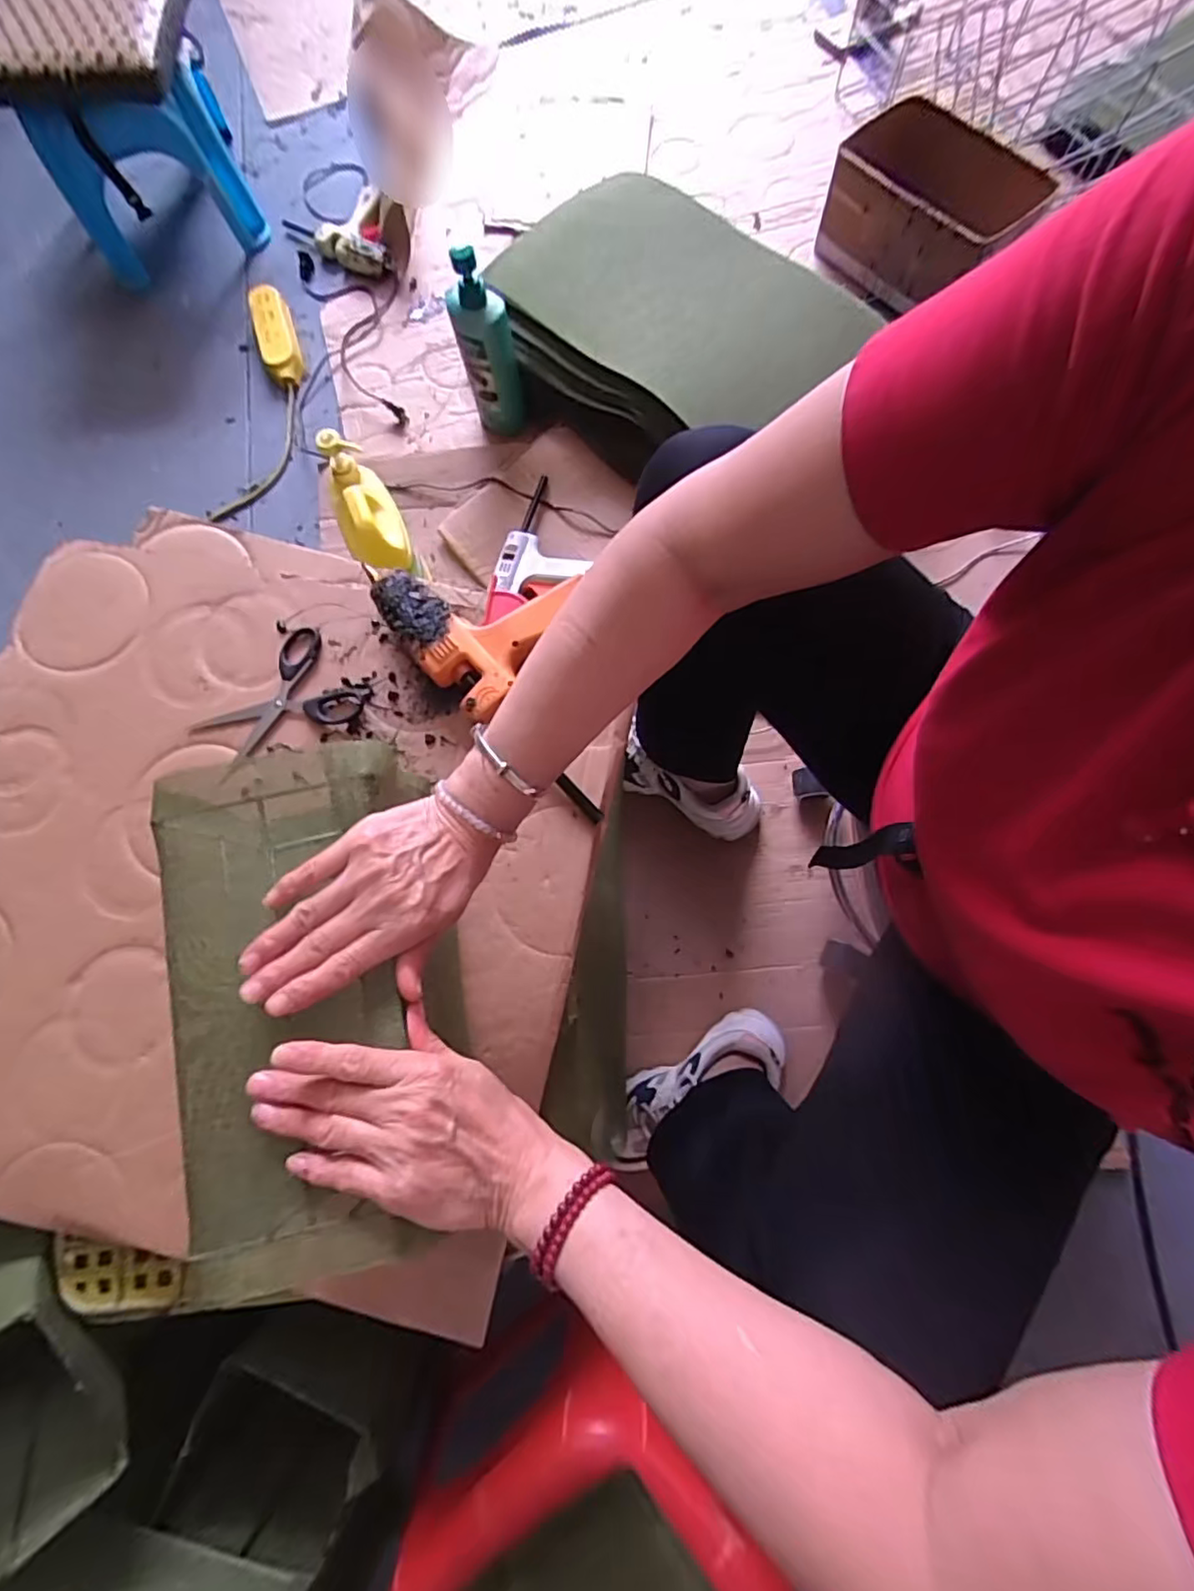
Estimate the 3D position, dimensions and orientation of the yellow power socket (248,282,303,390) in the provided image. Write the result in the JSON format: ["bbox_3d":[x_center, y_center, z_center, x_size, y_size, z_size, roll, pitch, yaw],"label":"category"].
[{"bbox_3d":[-0.547,-0.783,1.040,0.067,0.035,0.198,-19,78,-3],"label":"yellow power socket"}]

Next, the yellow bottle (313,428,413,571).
[{"bbox_3d":[-0.284,-0.349,0.743,0.072,0.081,0.161,-24,95,-4],"label":"yellow bottle"}]

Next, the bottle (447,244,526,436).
[{"bbox_3d":[-0.154,-0.630,0.872,0.080,0.253,0.069,-9,77,-1],"label":"bottle"}]

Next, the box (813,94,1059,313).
[{"bbox_3d":[0.497,-0.891,0.943,0.282,0.157,0.155,38,81,9],"label":"box"}]

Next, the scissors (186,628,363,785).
[{"bbox_3d":[-0.285,-0.079,0.533,0.133,0.005,0.094,-33,79,-6],"label":"scissors"}]

